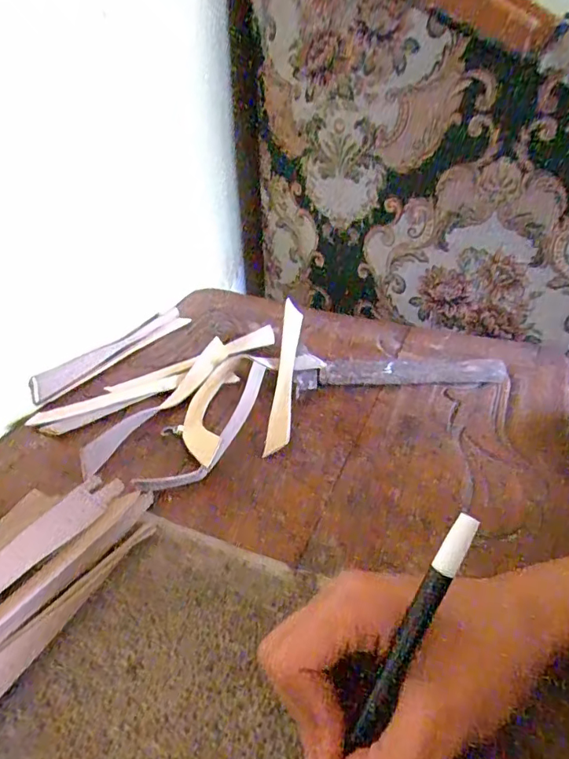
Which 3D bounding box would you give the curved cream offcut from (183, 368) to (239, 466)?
[{"bbox_3d":[-0.067,0.026,0.441,0.037,0.017,0.139,2,35,3],"label":"curved cream offcut"}]

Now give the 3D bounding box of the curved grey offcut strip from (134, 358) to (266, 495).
[{"bbox_3d":[-0.052,0.041,0.417,0.042,0.025,0.159,20,40,26],"label":"curved grey offcut strip"}]

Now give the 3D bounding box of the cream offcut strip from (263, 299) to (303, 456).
[{"bbox_3d":[0.002,-0.010,0.466,0.020,0.022,0.178,4,57,5],"label":"cream offcut strip"}]

